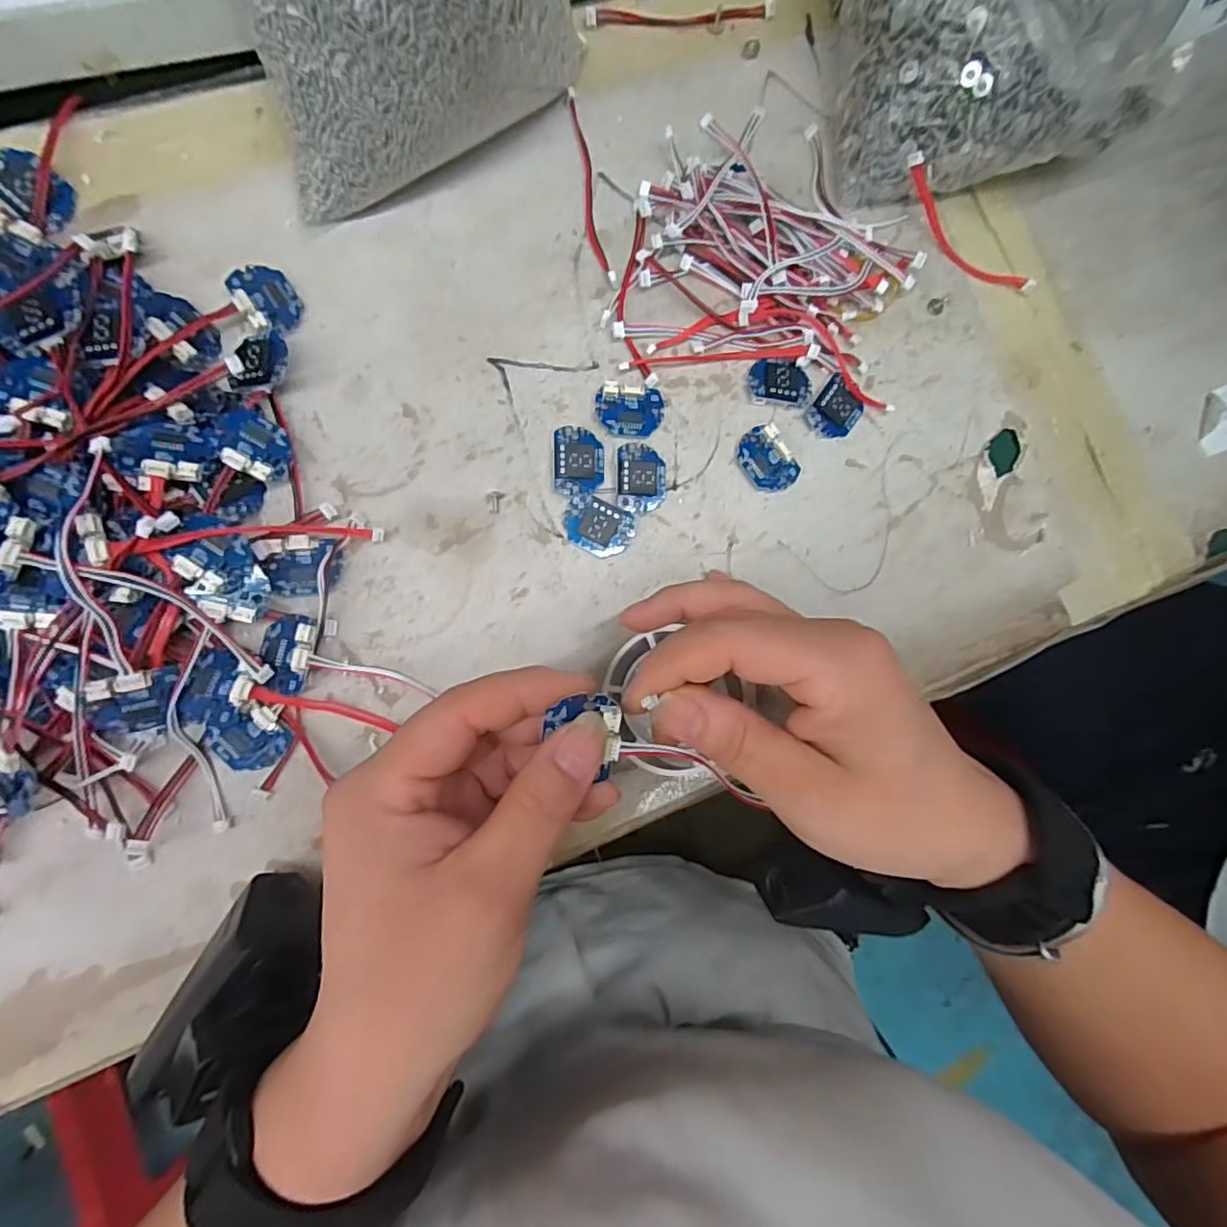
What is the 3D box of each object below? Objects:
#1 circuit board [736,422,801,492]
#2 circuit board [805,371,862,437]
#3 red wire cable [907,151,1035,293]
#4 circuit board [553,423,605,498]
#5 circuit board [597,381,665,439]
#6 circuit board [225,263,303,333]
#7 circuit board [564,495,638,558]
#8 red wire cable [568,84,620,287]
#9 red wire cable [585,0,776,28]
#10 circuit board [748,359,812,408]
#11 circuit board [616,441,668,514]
[{"bbox_3d":[0.067,-0.067,0.258,0.021,0.007,0.029,-38,91,-9],"label":"circuit board"},{"bbox_3d":[0.099,-0.091,0.266,0.022,0.005,0.024,42,81,-3],"label":"circuit board"},{"bbox_3d":[0.163,-0.175,0.274,0.082,0.024,0.013,36,81,-4],"label":"red wire cable"},{"bbox_3d":[-0.014,-0.064,0.248,0.021,0.005,0.029,1,85,-8],"label":"circuit board"},{"bbox_3d":[0.008,-0.086,0.253,0.030,0.006,0.022,1,85,-8],"label":"circuit board"},{"bbox_3d":[-0.138,-0.128,0.238,0.028,0.006,0.021,43,81,-3],"label":"circuit board"},{"bbox_3d":[-0.006,-0.036,0.246,0.029,0.006,0.021,21,83,-6],"label":"circuit board"},{"bbox_3d":[-0.011,-0.185,0.260,0.008,0.006,0.088,-11,87,-9],"label":"red wire cable"},{"bbox_3d":[0.032,-0.276,0.274,0.090,0.004,0.009,-10,87,-9],"label":"red wire cable"},{"bbox_3d":[0.074,-0.103,0.263,0.028,0.004,0.020,4,85,-8],"label":"circuit board"},{"bbox_3d":[0.012,-0.058,0.251,0.021,0.005,0.029,1,85,-8],"label":"circuit board"}]

